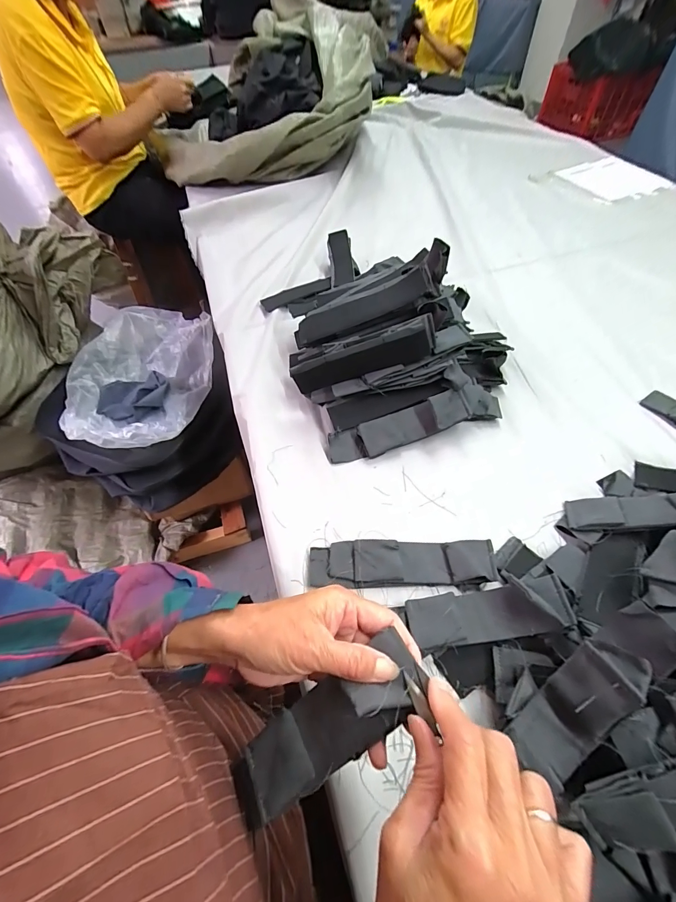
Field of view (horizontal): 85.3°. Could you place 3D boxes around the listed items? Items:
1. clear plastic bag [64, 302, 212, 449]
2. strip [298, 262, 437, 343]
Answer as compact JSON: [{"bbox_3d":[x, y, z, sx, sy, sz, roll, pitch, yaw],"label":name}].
[{"bbox_3d":[-0.489,-0.184,0.897,0.318,0.125,0.398,1,55,4],"label":"clear plastic bag"},{"bbox_3d":[0.033,-0.201,0.503,0.186,0.019,0.048,-17,74,15],"label":"strip"}]

